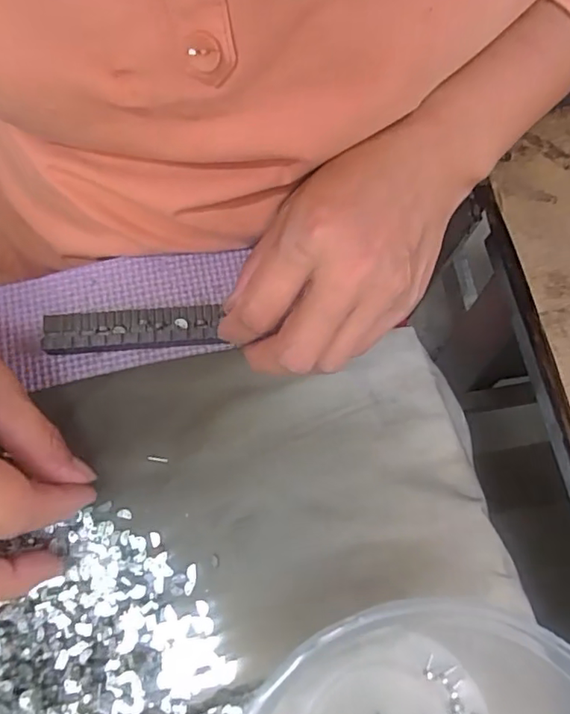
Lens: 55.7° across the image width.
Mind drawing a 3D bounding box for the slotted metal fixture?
[{"bbox_3d":[-0.076,-0.013,0.270,0.085,0.010,0.020,-4,71,-4],"label":"slotted metal fixture"}]

